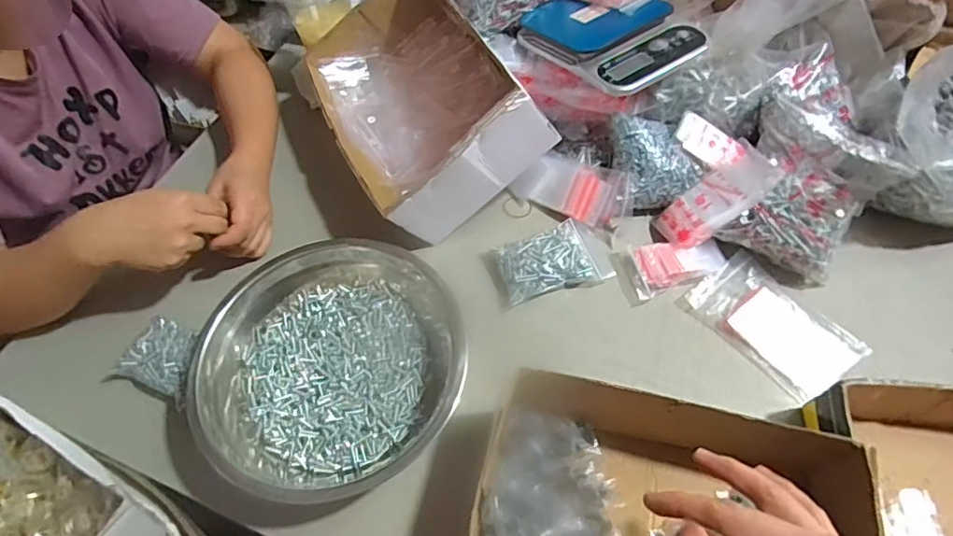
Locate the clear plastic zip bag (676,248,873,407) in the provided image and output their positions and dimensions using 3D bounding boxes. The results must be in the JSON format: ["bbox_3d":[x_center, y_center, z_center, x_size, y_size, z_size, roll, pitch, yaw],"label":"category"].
[{"bbox_3d":[0.301,0.057,0.561,0.093,0.013,0.152,-35,62,-17],"label":"clear plastic zip bag"}]

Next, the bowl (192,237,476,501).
[{"bbox_3d":[-0.138,0.093,0.539,0.228,0.075,0.221,-2,58,3],"label":"bowl"}]

